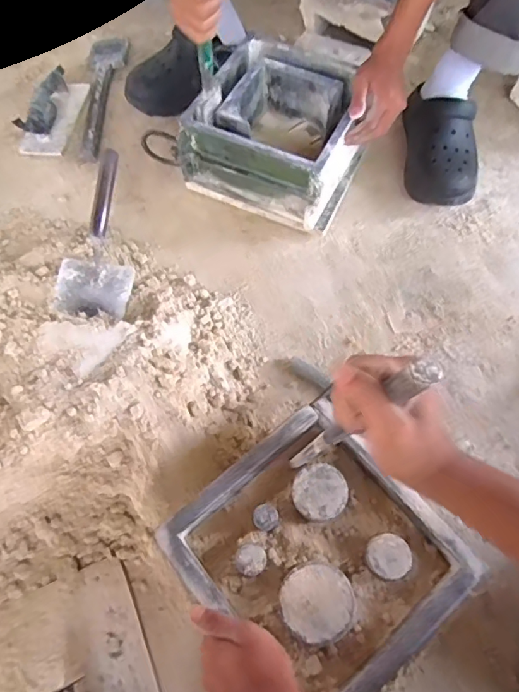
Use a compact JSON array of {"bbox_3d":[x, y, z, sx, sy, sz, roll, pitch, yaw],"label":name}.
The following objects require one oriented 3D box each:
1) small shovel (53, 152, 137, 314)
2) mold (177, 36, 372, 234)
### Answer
[{"bbox_3d":[-0.234,-0.163,0.723,0.112,0.063,0.232,10,101,6],"label":"small shovel"},{"bbox_3d":[0.034,-0.331,0.801,0.246,0.150,0.224,23,68,9],"label":"mold"}]

